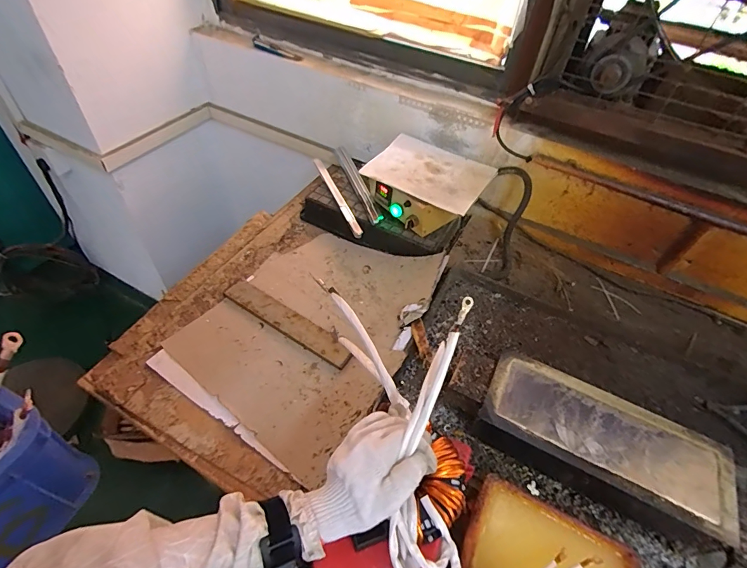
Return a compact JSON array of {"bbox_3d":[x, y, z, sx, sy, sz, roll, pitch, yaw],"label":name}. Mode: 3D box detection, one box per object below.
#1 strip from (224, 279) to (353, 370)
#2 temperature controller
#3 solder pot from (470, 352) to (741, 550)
[{"bbox_3d":[-0.168,0.075,0.785,0.293,0.020,0.052,29,53,18],"label":"strip"},{"bbox_3d":[0.121,-0.225,0.914,0.255,0.091,0.208,32,54,20],"label":"temperature controller"},{"bbox_3d":[0.333,0.243,0.606,0.343,0.086,0.150,25,52,16],"label":"solder pot"}]

